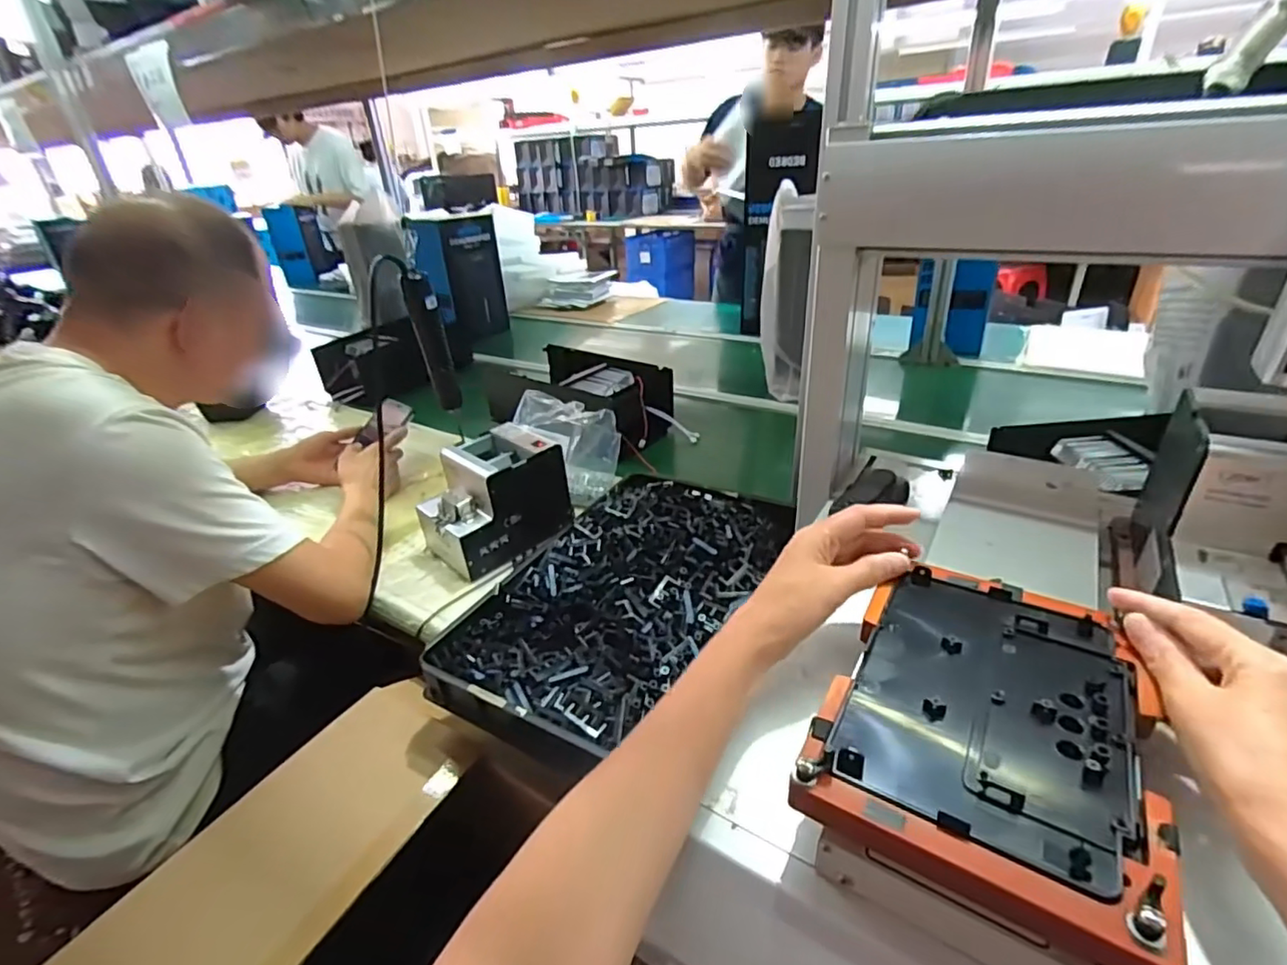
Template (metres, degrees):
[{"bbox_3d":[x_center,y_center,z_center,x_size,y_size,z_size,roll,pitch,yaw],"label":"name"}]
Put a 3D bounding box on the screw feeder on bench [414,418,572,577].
[{"bbox_3d":[-0.221,0.020,0.879,0.148,0.143,0.186,21,38,37],"label":"screw feeder on bench"}]

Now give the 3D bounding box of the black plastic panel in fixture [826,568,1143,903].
[{"bbox_3d":[0.201,0.122,0.344,0.135,0.009,0.185,15,35,30],"label":"black plastic panel in fixture"}]

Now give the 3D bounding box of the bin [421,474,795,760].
[{"bbox_3d":[-0.021,0.125,0.723,0.262,0.061,0.430,16,35,31],"label":"bin"}]

